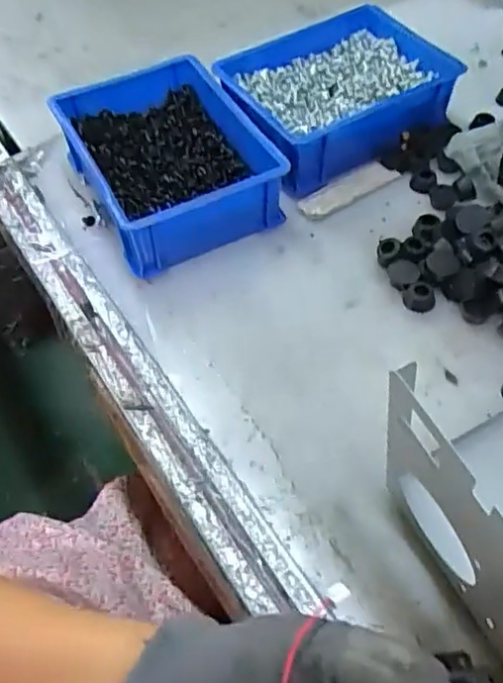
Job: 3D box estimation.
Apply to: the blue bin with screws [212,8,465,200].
[{"bbox_3d":[0.080,-0.234,0.620,0.206,0.069,0.150,-25,57,-17],"label":"blue bin with screws"}]

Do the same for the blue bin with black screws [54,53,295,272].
[{"bbox_3d":[-0.075,-0.160,0.570,0.145,0.075,0.196,-23,57,-16],"label":"blue bin with black screws"}]

